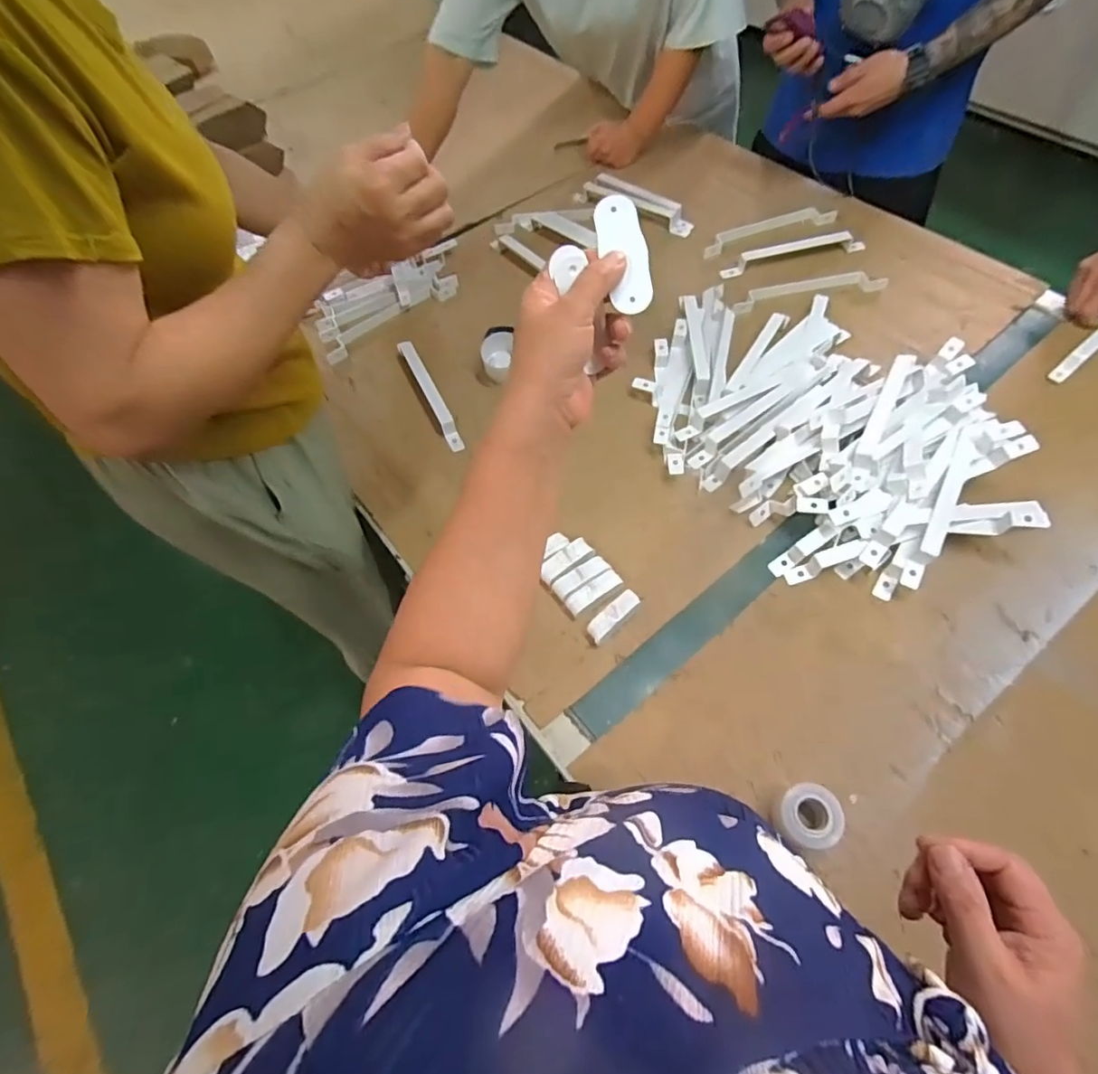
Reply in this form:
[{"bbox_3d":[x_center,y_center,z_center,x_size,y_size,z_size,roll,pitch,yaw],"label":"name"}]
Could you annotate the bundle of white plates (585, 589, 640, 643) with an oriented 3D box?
[{"bbox_3d":[0.080,0.099,0.700,0.076,0.028,0.023,-41,65,-17],"label":"bundle of white plates"}]

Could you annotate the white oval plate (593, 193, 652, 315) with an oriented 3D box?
[{"bbox_3d":[0.048,-0.180,0.360,0.028,0.004,0.072,-15,91,6],"label":"white oval plate"}]

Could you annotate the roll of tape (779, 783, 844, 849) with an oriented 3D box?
[{"bbox_3d":[0.260,0.282,0.570,0.058,0.044,0.056,-2,60,3],"label":"roll of tape"}]

